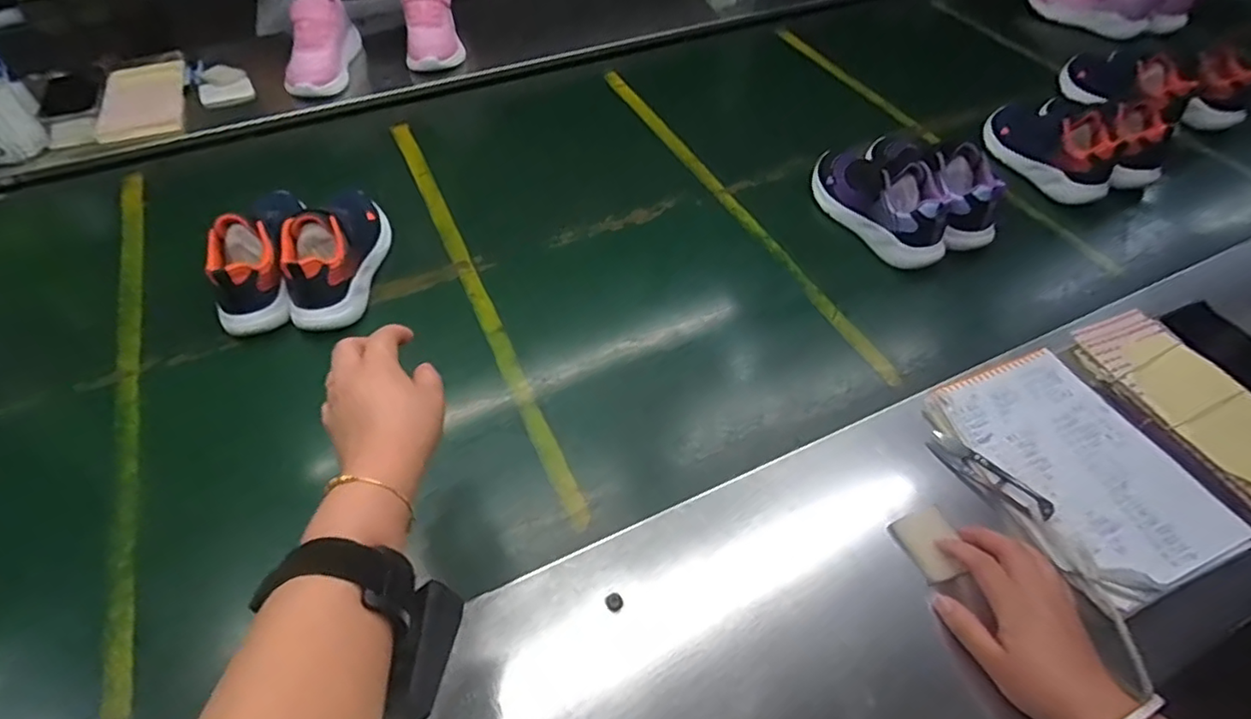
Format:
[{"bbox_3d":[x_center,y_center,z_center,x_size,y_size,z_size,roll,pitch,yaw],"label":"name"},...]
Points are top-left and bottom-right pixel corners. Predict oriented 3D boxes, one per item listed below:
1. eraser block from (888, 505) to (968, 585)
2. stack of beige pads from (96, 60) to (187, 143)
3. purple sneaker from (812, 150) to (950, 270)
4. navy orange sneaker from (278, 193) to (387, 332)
[{"bbox_3d":[0.242,0.146,0.474,0.040,0.015,0.054,-17,55,-13],"label":"eraser block"},{"bbox_3d":[-0.694,-0.373,0.863,0.107,0.020,0.170,-15,54,-11],"label":"stack of beige pads"},{"bbox_3d":[0.313,-0.204,0.743,0.078,0.087,0.205,-24,57,-18],"label":"purple sneaker"},{"bbox_3d":[-0.323,-0.129,0.667,0.076,0.081,0.180,-2,53,-1],"label":"navy orange sneaker"}]

